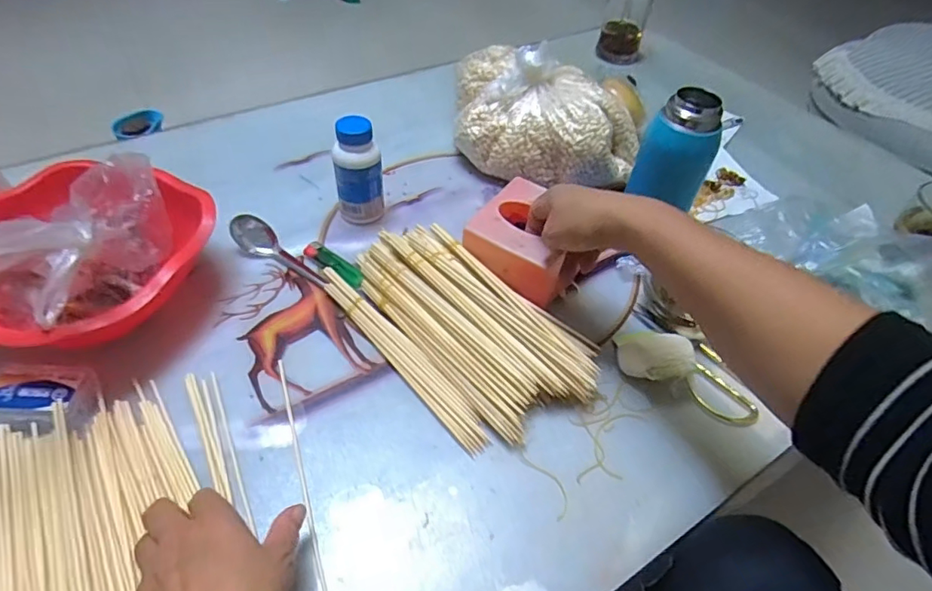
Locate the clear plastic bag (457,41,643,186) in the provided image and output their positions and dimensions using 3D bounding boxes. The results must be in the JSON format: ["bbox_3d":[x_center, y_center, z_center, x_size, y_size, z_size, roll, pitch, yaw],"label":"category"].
[{"bbox_3d":[0.109,-0.258,0.728,0.247,0.128,0.185,6,49,0],"label":"clear plastic bag"}]

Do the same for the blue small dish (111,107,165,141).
[{"bbox_3d":[-0.539,-0.284,0.876,0.077,0.021,0.059,-26,56,-24],"label":"blue small dish"}]

